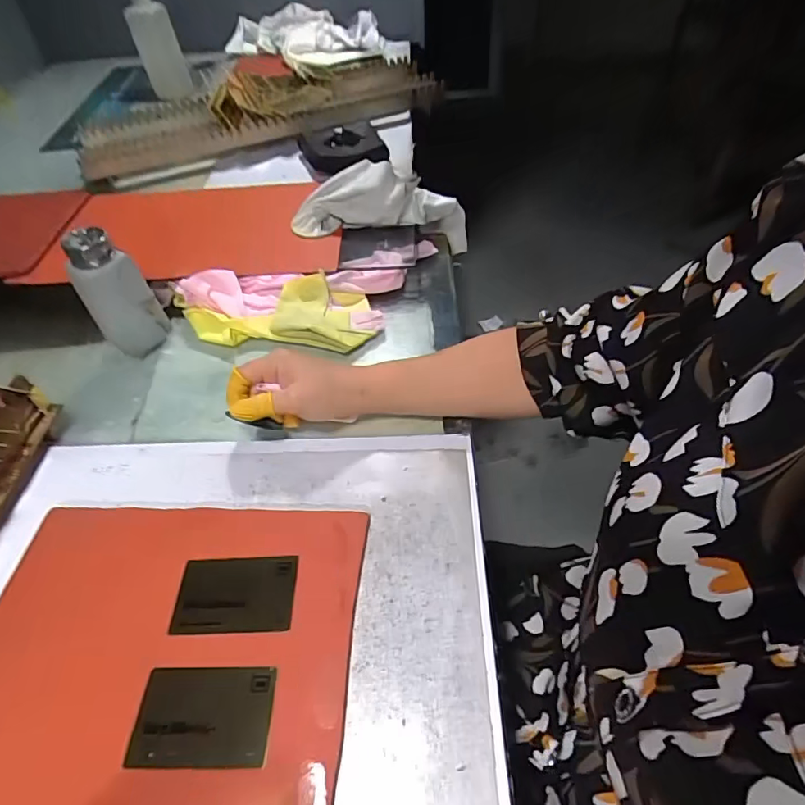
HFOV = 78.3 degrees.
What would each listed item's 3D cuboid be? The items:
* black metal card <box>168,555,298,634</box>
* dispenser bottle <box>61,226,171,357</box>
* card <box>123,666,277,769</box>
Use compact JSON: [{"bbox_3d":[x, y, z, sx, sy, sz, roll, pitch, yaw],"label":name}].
[{"bbox_3d":[-0.118,0.135,0.352,0.082,0.004,0.052,-4,48,3],"label":"black metal card"},{"bbox_3d":[-0.289,-0.107,0.503,0.053,0.130,0.053,19,53,21],"label":"dispenser bottle"},{"bbox_3d":[-0.122,0.191,0.303,0.083,0.004,0.052,-3,48,3],"label":"card"}]

